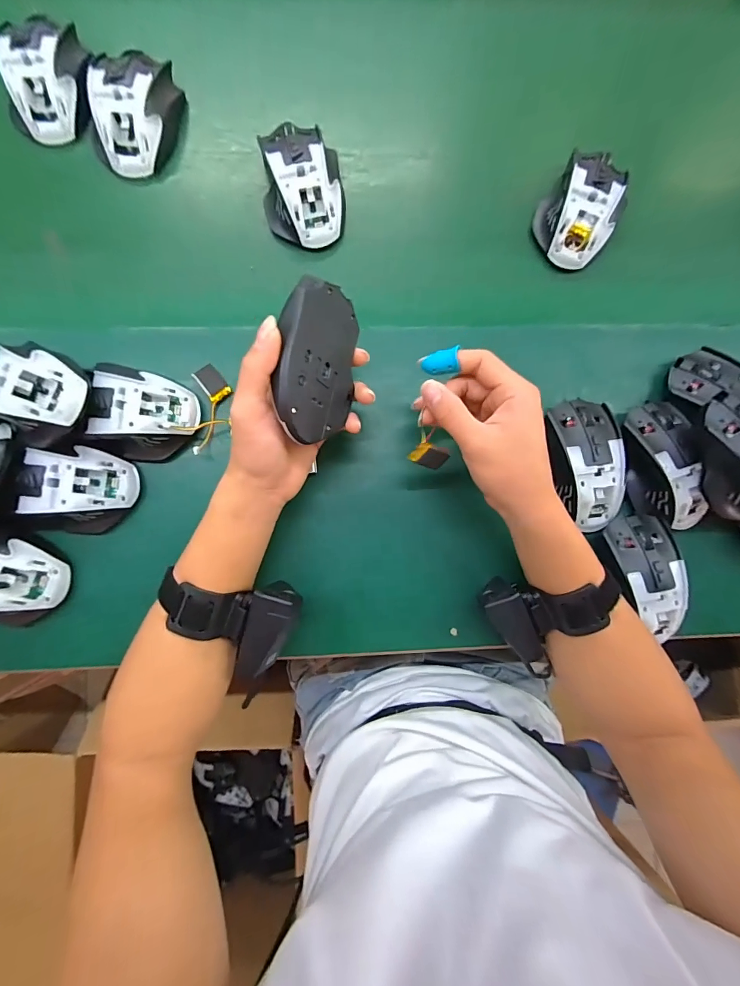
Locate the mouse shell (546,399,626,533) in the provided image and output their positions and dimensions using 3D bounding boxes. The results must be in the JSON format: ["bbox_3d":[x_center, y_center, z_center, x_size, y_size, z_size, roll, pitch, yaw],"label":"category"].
[{"bbox_3d":[0.191,-0.025,0.350,0.060,0.030,0.114,-5,86,-3],"label":"mouse shell"}]

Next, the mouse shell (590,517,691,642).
[{"bbox_3d":[0.239,0.075,0.345,0.060,0.029,0.107,-15,87,-4],"label":"mouse shell"}]

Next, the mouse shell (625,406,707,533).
[{"bbox_3d":[0.261,-0.023,0.353,0.056,0.032,0.113,-15,87,-4],"label":"mouse shell"}]

